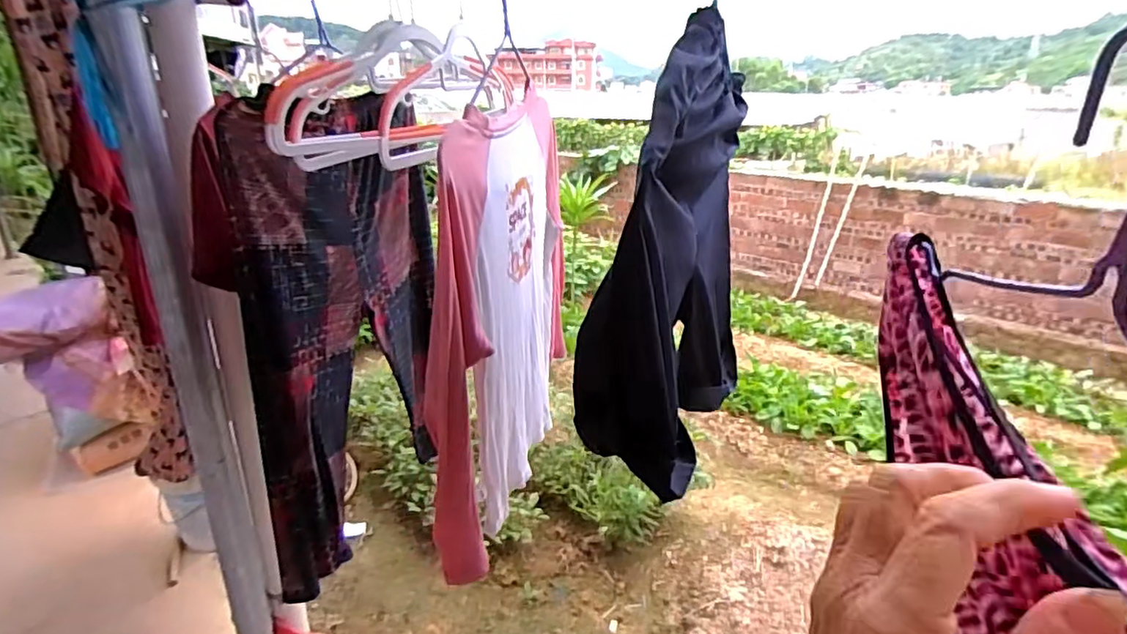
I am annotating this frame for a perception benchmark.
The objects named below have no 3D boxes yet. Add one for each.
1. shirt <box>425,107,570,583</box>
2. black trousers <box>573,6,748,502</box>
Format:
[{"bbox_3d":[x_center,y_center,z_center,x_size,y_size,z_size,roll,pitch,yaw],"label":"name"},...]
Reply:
[{"bbox_3d":[-0.066,-0.005,0.687,0.056,0.434,0.438,4,22,9],"label":"shirt"},{"bbox_3d":[0.110,-0.058,0.511,0.080,0.325,0.415,9,23,20],"label":"black trousers"}]

